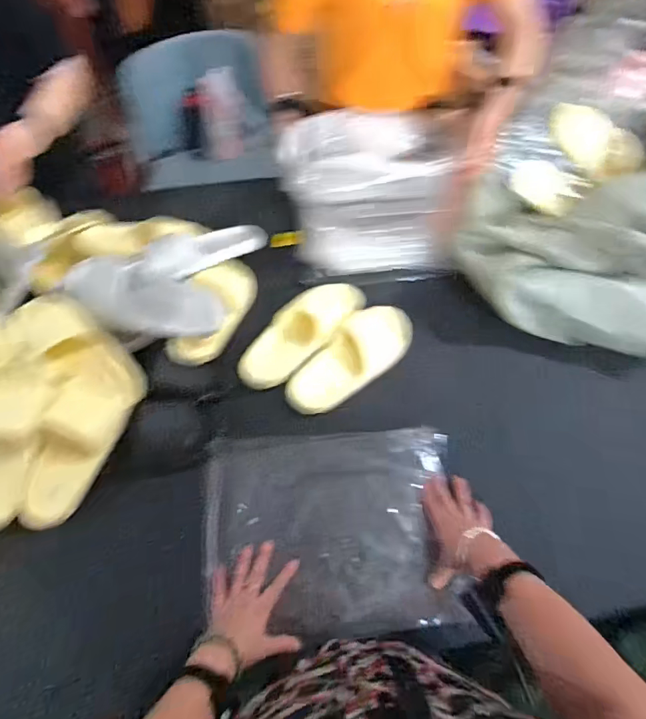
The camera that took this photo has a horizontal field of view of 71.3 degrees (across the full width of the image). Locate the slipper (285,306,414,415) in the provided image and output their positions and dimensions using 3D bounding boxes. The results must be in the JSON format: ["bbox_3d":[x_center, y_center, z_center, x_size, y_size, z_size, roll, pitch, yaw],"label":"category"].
[{"bbox_3d":[0.055,-0.003,0.813,0.108,0.057,0.258,40,69,19],"label":"slipper"}]

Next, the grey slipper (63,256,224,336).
[{"bbox_3d":[-0.311,-0.104,0.788,0.255,0.056,0.118,17,103,-11],"label":"grey slipper"}]

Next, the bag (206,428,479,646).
[{"bbox_3d":[0.010,0.257,0.702,0.379,0.028,0.295,-4,62,-2],"label":"bag"}]

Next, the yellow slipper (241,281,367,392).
[{"bbox_3d":[-0.039,-0.058,0.836,0.277,0.049,0.108,-40,69,-19],"label":"yellow slipper"}]

